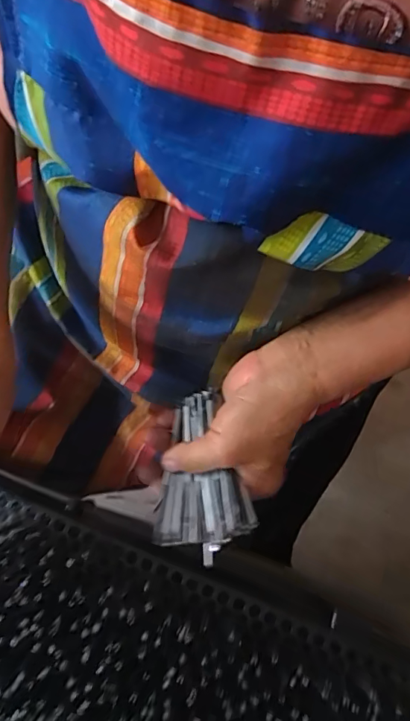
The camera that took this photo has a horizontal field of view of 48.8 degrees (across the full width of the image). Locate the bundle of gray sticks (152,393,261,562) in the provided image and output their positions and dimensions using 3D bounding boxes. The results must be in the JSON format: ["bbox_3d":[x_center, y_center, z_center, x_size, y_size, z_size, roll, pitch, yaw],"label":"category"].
[{"bbox_3d":[0.003,0.077,0.314,0.063,0.038,0.110,7,73,3],"label":"bundle of gray sticks"}]

